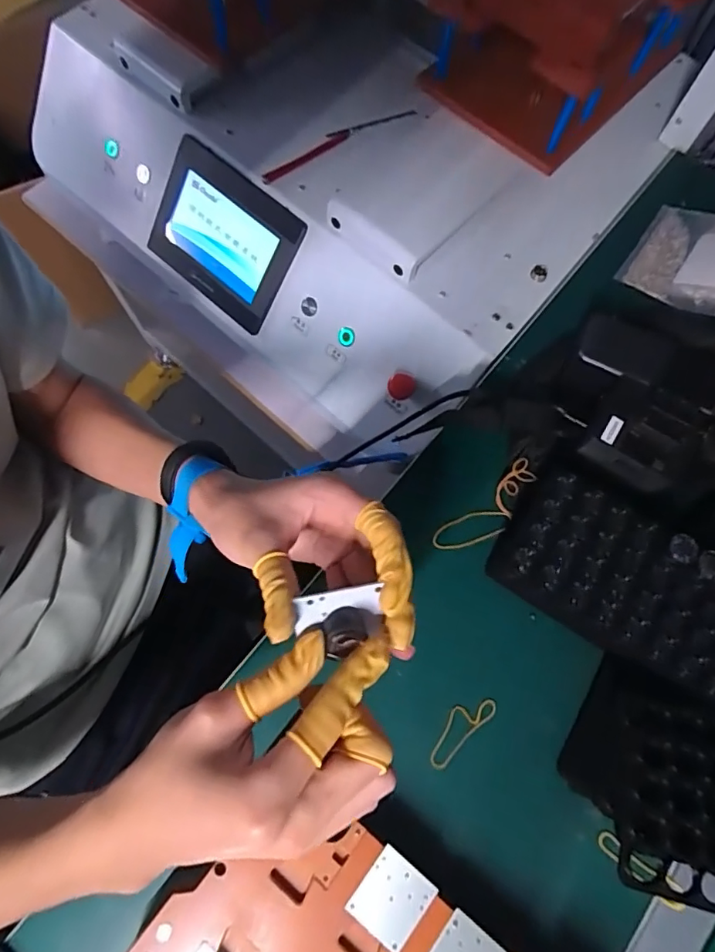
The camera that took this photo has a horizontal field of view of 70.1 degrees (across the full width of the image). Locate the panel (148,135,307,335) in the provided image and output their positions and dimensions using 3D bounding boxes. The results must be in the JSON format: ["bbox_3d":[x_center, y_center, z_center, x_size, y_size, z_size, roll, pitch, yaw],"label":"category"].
[{"bbox_3d":[-0.164,-0.287,0.614,0.194,0.010,0.145,40,117,9],"label":"panel"}]

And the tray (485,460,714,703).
[{"bbox_3d":[0.224,0.082,0.415,0.210,0.064,0.117,33,75,8],"label":"tray"}]

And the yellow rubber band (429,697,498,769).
[{"bbox_3d":[0.083,0.205,0.415,0.070,0.005,0.027,-38,78,-12],"label":"yellow rubber band"}]

